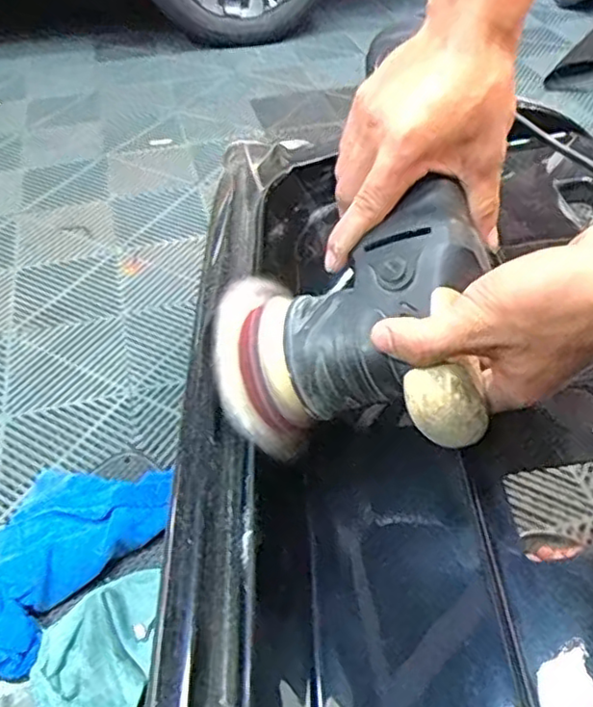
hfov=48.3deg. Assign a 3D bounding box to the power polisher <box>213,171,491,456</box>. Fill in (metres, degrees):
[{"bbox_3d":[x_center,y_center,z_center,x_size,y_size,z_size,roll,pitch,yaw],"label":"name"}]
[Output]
[{"bbox_3d":[0.028,-0.013,0.382,0.145,0.102,0.136,4,46,8],"label":"power polisher"}]

